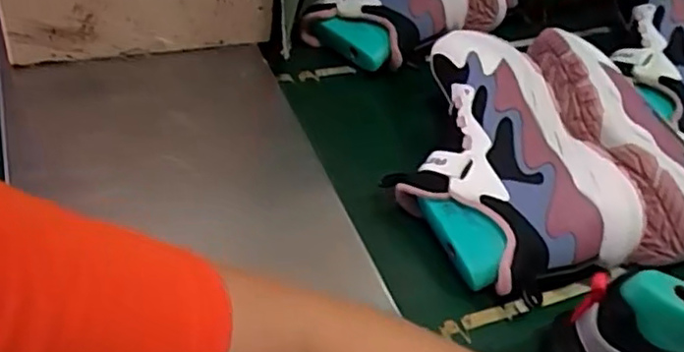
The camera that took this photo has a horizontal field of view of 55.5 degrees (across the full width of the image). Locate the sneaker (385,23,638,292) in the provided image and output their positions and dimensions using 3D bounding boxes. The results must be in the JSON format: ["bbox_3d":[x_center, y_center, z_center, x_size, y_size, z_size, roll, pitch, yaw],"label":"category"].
[{"bbox_3d":[0.125,-0.024,0.563,0.163,0.084,0.256,-10,48,-22],"label":"sneaker"}]

